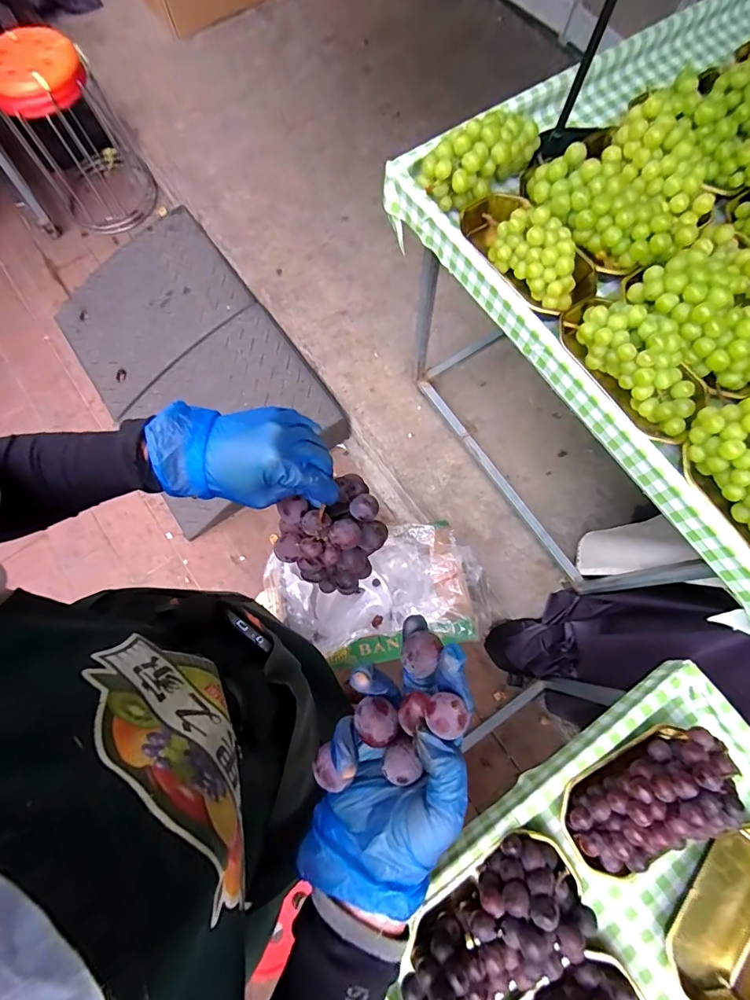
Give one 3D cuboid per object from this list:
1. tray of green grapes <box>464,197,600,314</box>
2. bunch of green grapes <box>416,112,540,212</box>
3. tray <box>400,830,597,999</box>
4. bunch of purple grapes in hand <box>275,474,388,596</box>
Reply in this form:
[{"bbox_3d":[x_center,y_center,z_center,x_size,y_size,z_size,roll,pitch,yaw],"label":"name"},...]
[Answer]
[{"bbox_3d":[0.223,-0.366,0.656,0.127,0.085,0.221,-31,76,-9],"label":"tray of green grapes"},{"bbox_3d":[0.158,-0.520,0.675,0.202,0.072,0.093,-36,77,-11],"label":"bunch of green grapes"},{"bbox_3d":[0.150,0.529,0.542,0.236,0.099,0.135,-34,77,-10],"label":"tray"},{"bbox_3d":[-0.035,0.038,0.408,0.092,0.103,0.079,-31,76,-10],"label":"bunch of purple grapes in hand"}]

